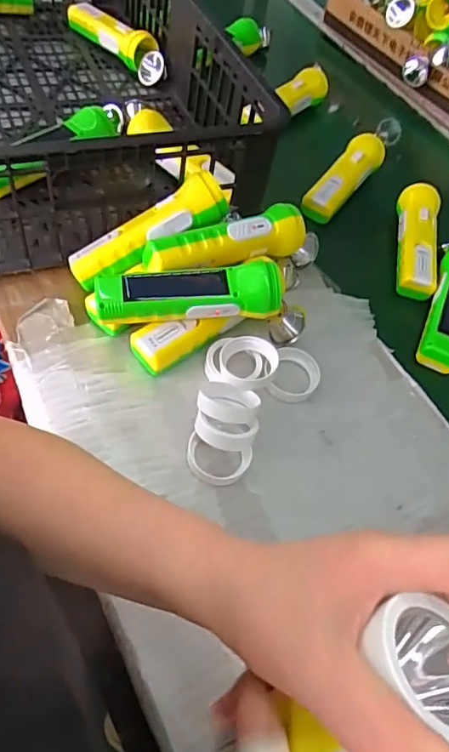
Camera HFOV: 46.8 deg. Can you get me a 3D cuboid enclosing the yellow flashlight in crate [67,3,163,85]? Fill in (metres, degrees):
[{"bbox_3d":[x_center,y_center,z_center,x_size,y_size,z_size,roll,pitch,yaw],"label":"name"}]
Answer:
[{"bbox_3d":[-0.156,-0.478,0.741,0.172,0.054,0.042,42,59,18],"label":"yellow flashlight in crate"}]

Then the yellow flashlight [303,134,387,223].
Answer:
[{"bbox_3d":[0.149,-0.245,0.641,0.046,0.041,0.136,32,62,14],"label":"yellow flashlight"}]

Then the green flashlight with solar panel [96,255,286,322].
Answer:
[{"bbox_3d":[-0.032,-0.076,0.462,0.163,0.046,0.046,0,56,-11],"label":"green flashlight with solar panel"}]

